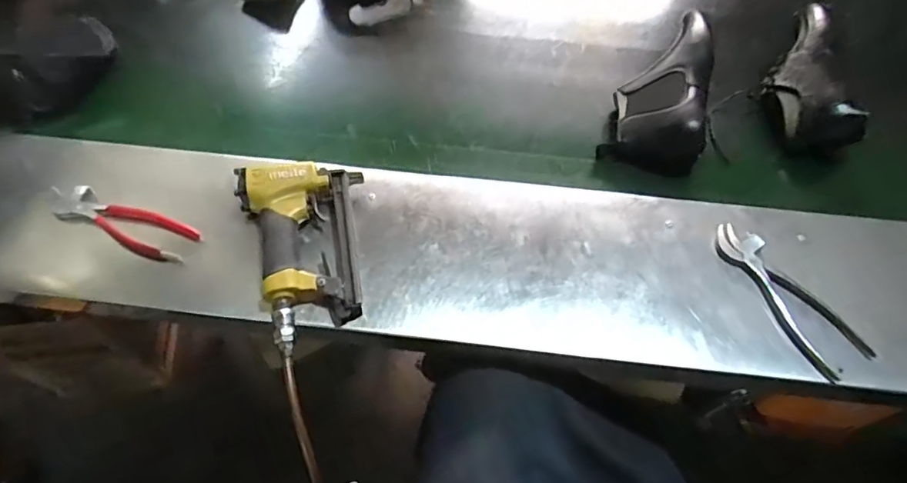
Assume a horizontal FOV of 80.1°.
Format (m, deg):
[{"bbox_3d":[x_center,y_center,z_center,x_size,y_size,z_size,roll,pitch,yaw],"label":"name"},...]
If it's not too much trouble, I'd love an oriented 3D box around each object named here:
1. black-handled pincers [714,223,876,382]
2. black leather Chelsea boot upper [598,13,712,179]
[{"bbox_3d":[0.362,0.059,0.594,0.067,0.030,0.192,-30,63,-19],"label":"black-handled pincers"},{"bbox_3d":[0.295,-0.222,0.768,0.125,0.098,0.249,14,58,8],"label":"black leather Chelsea boot upper"}]

